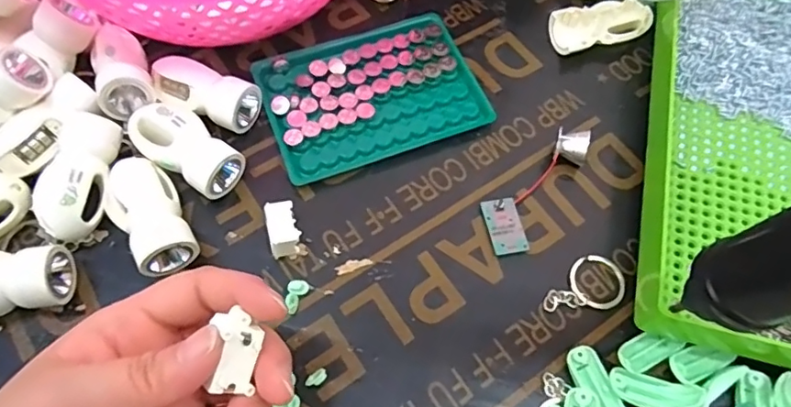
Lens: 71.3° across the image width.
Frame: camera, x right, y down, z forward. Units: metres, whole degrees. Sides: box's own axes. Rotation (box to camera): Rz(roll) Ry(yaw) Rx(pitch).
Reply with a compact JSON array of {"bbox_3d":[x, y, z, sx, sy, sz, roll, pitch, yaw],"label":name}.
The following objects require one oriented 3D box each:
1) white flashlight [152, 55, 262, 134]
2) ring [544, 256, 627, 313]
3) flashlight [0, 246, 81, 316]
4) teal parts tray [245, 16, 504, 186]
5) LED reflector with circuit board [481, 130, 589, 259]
[{"bbox_3d":[-0.113,-0.063,0.327,0.062,0.027,0.028,19,65,8],"label":"white flashlight"},{"bbox_3d":[0.101,0.042,0.295,0.044,0.004,0.029,-1,64,-2],"label":"ring"},{"bbox_3d":[-0.195,0.039,0.271,0.065,0.028,0.028,-7,64,-4],"label":"flashlight"},{"bbox_3d":[-0.014,-0.067,0.343,0.130,0.011,0.094,-21,66,-11],"label":"teal parts tray"},{"bbox_3d":[0.077,-0.010,0.311,0.033,0.018,0.085,32,68,14],"label":"LED reflector with circuit board"}]

